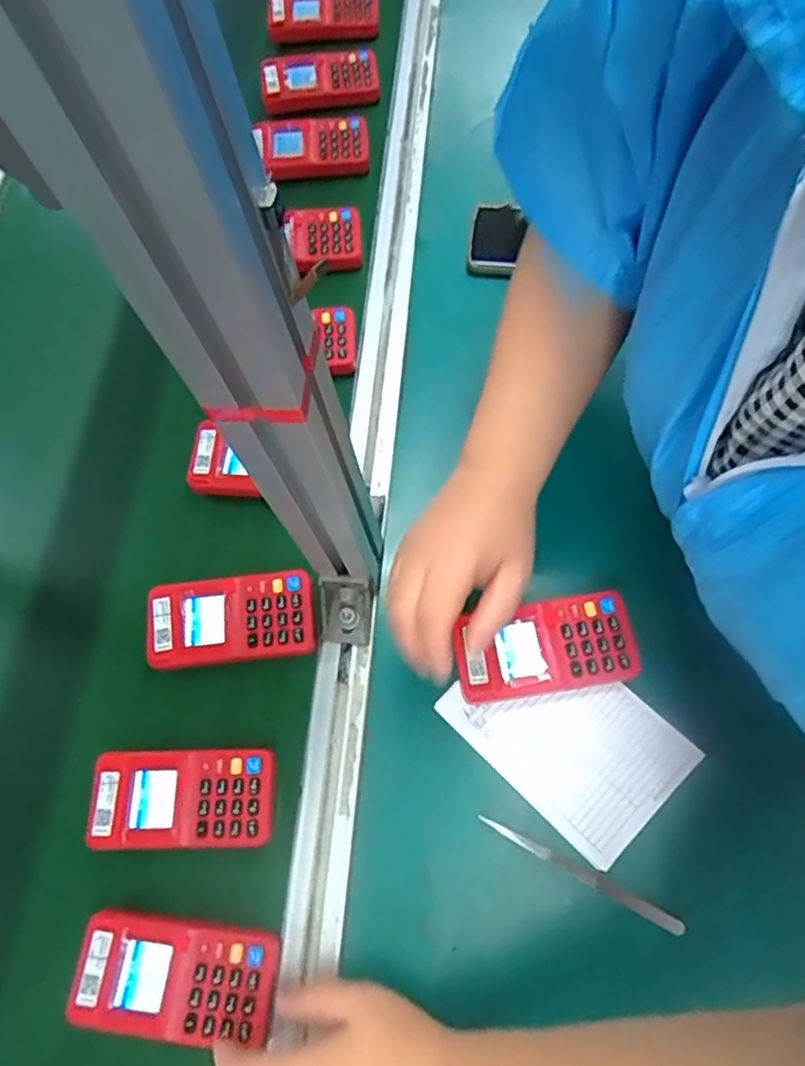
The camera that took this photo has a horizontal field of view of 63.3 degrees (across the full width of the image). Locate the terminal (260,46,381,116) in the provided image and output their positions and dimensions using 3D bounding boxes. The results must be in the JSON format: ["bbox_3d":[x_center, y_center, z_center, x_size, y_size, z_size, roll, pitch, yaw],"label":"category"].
[{"bbox_3d":[-0.086,-0.466,0.671,0.118,0.027,0.061,-7,67,0],"label":"terminal"}]

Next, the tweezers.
[{"bbox_3d":[0.111,0.215,0.415,0.132,0.007,0.008,25,71,13],"label":"tweezers"}]

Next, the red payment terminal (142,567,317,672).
[{"bbox_3d":[-0.129,0.066,0.493,0.124,0.027,0.064,-7,67,0],"label":"red payment terminal"}]

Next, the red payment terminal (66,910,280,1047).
[{"bbox_3d":[-0.140,0.274,0.402,0.122,0.013,0.063,4,64,5],"label":"red payment terminal"}]

